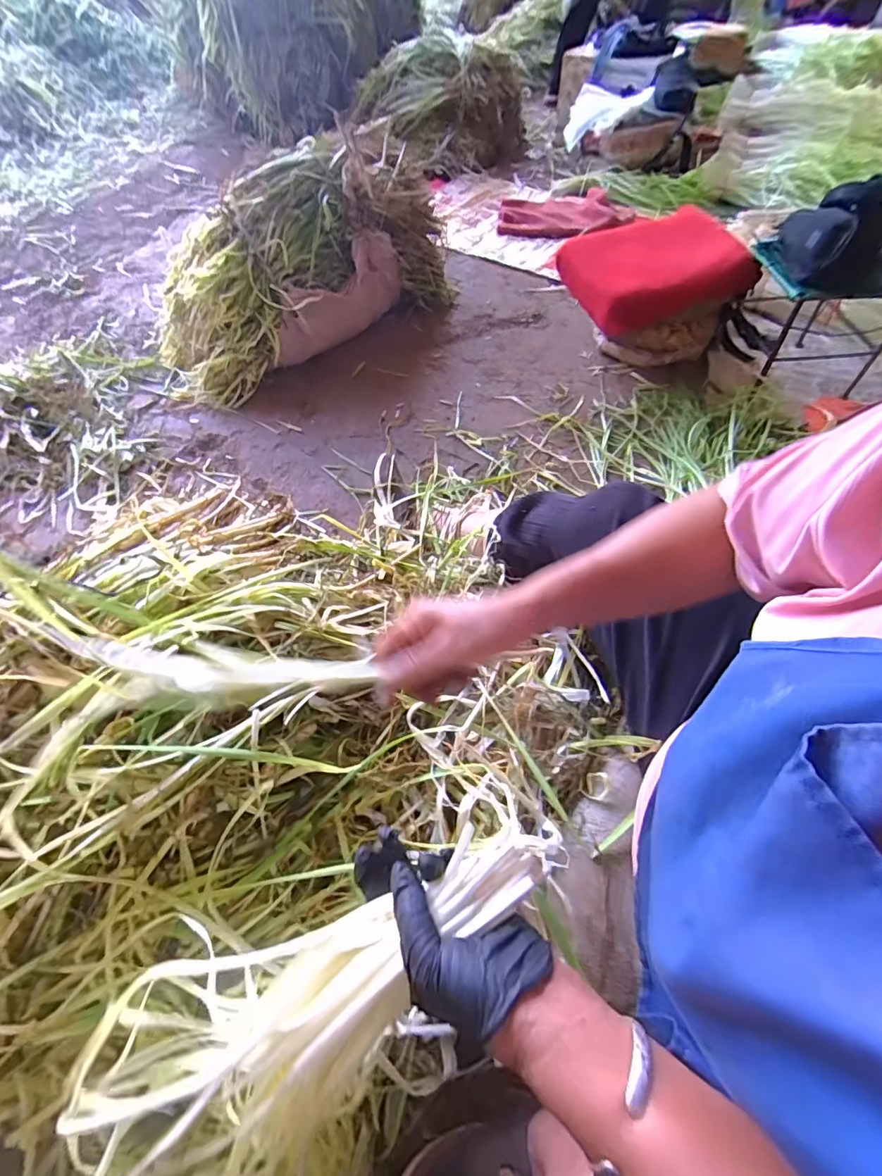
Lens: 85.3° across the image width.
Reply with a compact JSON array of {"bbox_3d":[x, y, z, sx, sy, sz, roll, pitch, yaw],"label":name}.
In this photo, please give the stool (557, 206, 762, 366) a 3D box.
[{"bbox_3d":[0.499,-0.717,1.149,0.375,0.232,0.235,-8,56,-2],"label":"stool"}]

